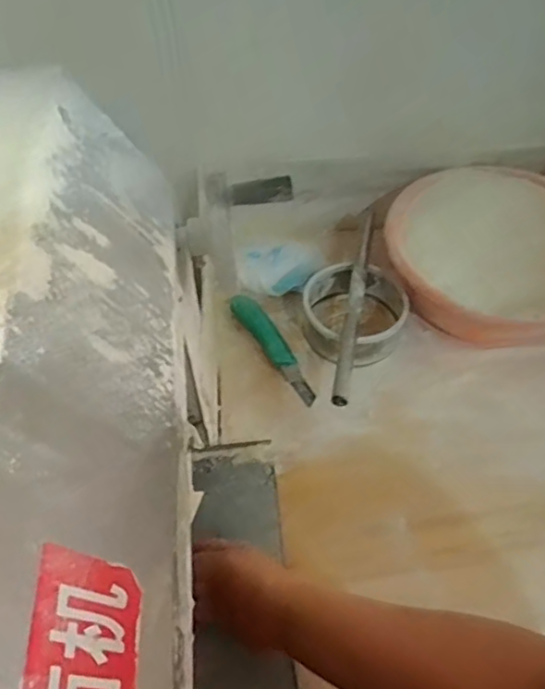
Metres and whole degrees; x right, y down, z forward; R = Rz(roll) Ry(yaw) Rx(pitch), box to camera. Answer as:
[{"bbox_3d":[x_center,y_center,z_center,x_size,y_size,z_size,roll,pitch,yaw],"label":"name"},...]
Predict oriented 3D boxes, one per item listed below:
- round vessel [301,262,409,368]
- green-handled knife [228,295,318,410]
[{"bbox_3d":[0.090,-0.038,0.680,0.105,0.052,0.123,-36,60,-22],"label":"round vessel"},{"bbox_3d":[0.002,0.002,0.692,0.027,0.022,0.163,-30,72,-18],"label":"green-handled knife"}]

